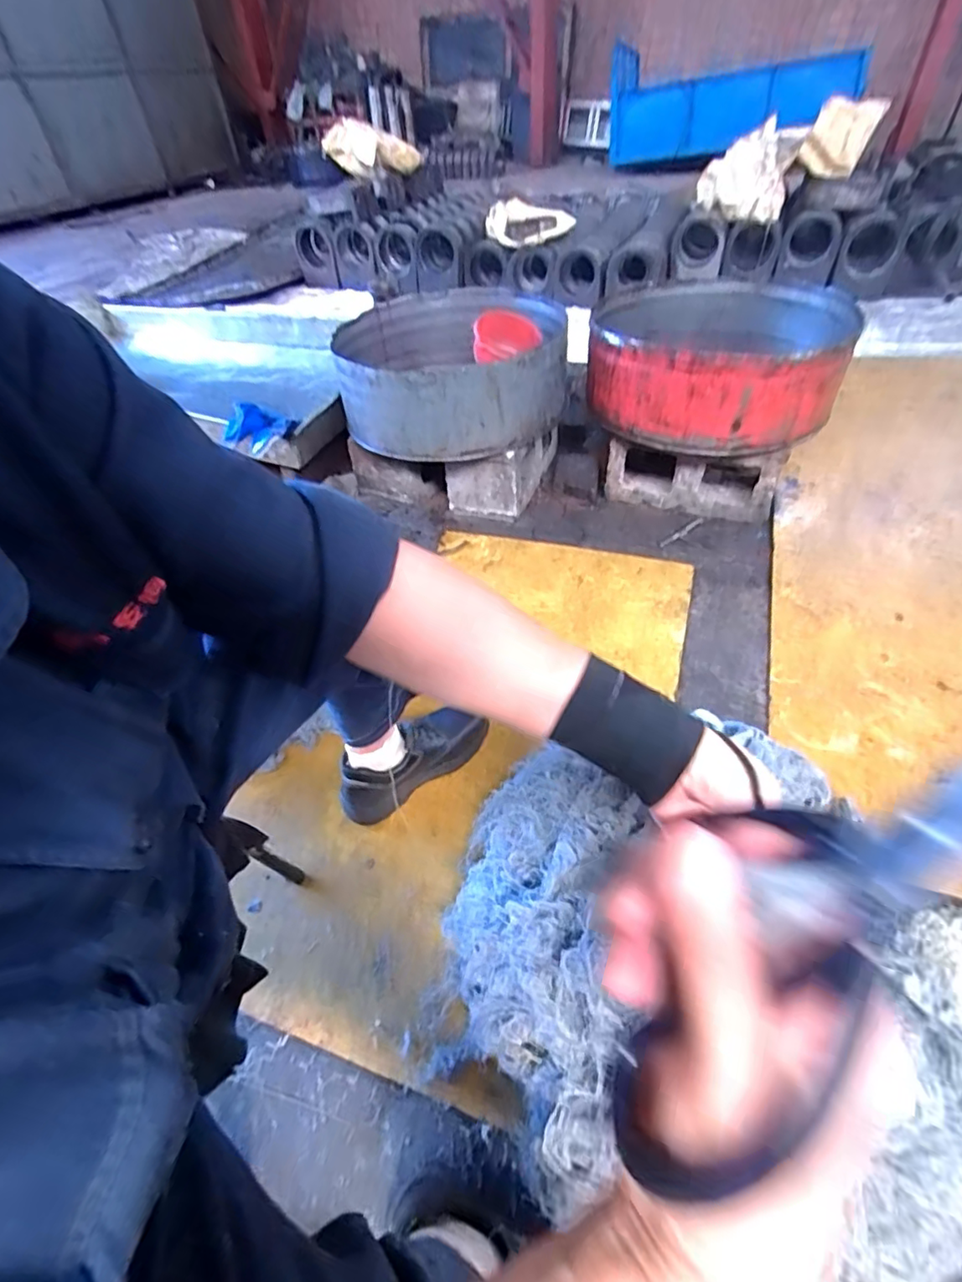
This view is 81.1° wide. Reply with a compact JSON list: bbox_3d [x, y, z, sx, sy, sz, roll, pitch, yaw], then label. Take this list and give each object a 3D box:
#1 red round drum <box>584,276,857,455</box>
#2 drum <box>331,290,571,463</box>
[{"bbox_3d":[0.539,-0.664,1.308,0.551,0.191,0.565,-3,48,3],"label":"red round drum"},{"bbox_3d":[-0.067,-0.704,1.428,0.538,0.190,0.625,2,46,6],"label":"drum"}]

